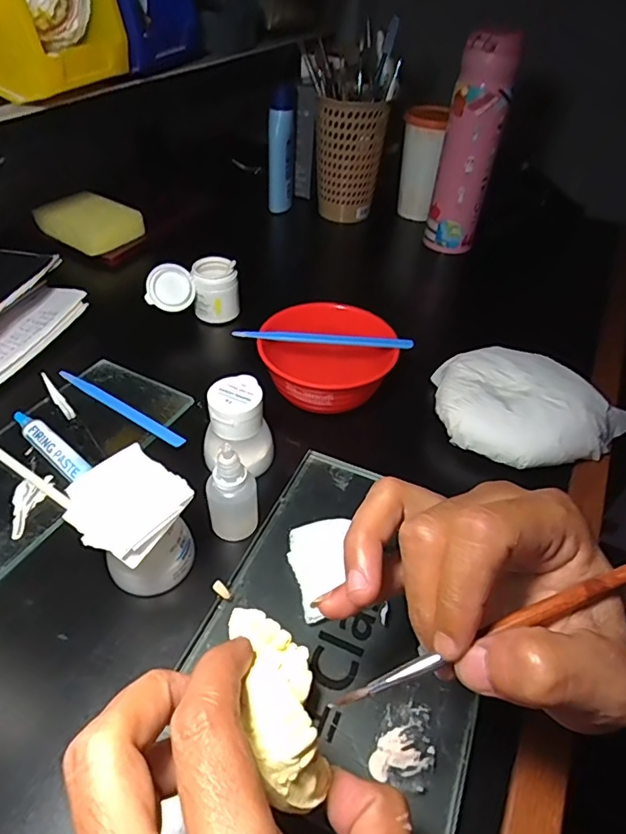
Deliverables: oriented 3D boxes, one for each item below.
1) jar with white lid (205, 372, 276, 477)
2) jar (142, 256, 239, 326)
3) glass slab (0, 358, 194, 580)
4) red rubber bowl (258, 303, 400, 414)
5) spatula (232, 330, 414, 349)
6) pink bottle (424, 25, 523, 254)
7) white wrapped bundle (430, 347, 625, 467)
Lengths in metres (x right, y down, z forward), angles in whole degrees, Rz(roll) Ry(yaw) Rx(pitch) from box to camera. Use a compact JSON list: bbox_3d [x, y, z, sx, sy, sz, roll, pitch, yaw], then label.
[{"bbox_3d":[-0.052,0.009,0.364,0.049,0.060,0.043,-2,44,-8],"label":"jar with white lid"},{"bbox_3d":[-0.117,-0.121,0.502,0.087,0.051,0.045,-14,47,-19],"label":"jar"},{"bbox_3d":[-0.189,0.025,0.381,0.104,0.015,0.196,25,50,17],"label":"glass slab"},{"bbox_3d":[0.011,-0.045,0.430,0.109,0.054,0.102,-2,44,-8],"label":"red rubber bowl"},{"bbox_3d":[0.008,-0.062,0.414,0.141,0.011,0.009,6,44,0],"label":"spatula"},{"bbox_3d":[0.176,-0.296,0.579,0.059,0.222,0.059,11,44,6],"label":"pink bottle"},{"bbox_3d":[0.165,-0.009,0.406,0.149,0.039,0.106,28,48,22],"label":"white wrapped bundle"}]

